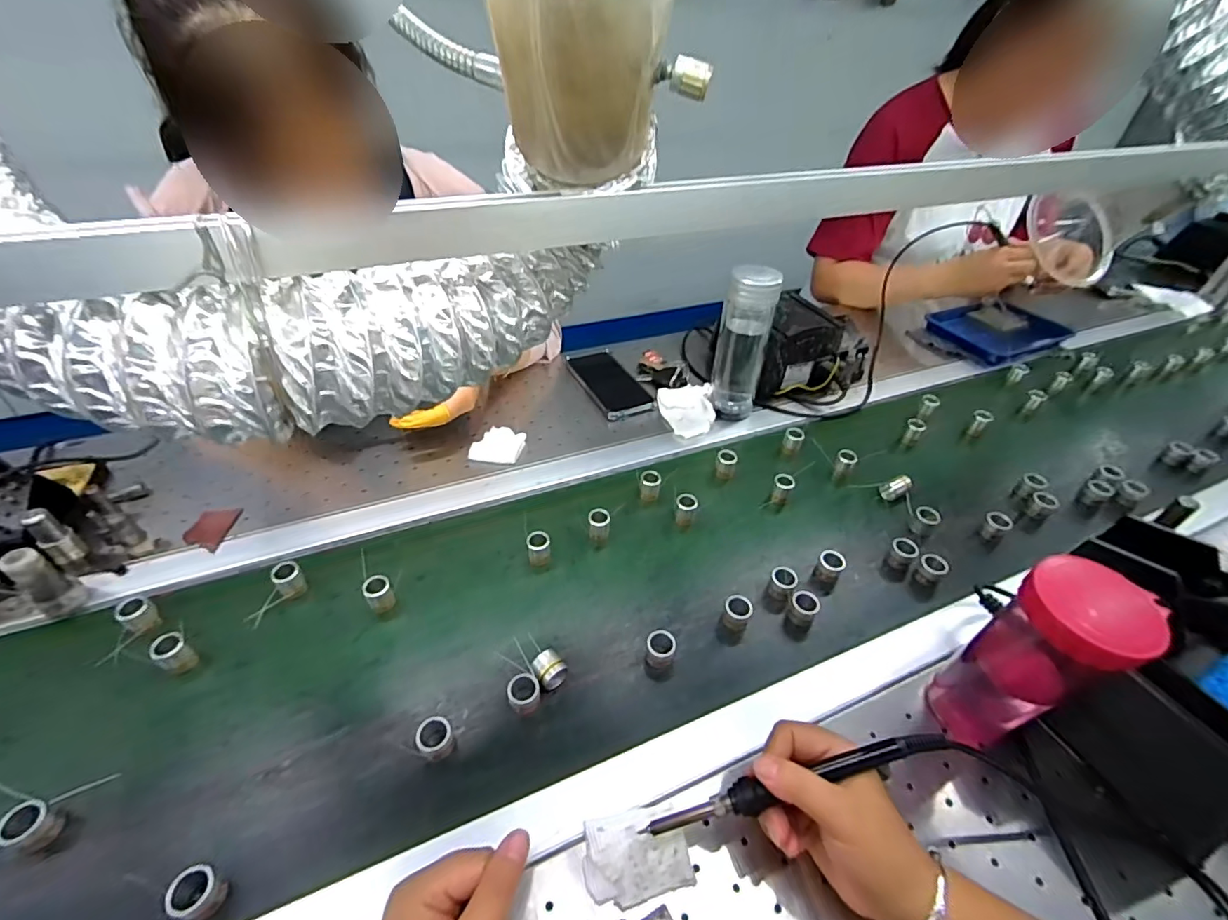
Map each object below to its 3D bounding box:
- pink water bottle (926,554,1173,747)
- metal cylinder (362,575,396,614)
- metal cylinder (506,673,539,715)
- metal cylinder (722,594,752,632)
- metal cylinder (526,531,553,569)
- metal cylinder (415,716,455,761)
[{"bbox_3d":[0.300,0.156,0.389,0.071,0.195,0.070,-21,48,-26],"label":"pink water bottle"},{"bbox_3d":[-0.218,0.126,0.488,0.022,0.036,0.020,-24,49,-28],"label":"metal cylinder"},{"bbox_3d":[-0.074,0.192,0.430,0.024,0.019,0.025,2,42,-2],"label":"metal cylinder"},{"bbox_3d":[0.116,0.146,0.496,0.025,0.030,0.024,2,42,-2],"label":"metal cylinder"},{"bbox_3d":[-0.076,0.091,0.534,0.023,0.032,0.022,-10,44,-15],"label":"metal cylinder"},{"bbox_3d":[-0.137,0.216,0.404,0.025,0.029,0.023,2,42,-2],"label":"metal cylinder"}]

